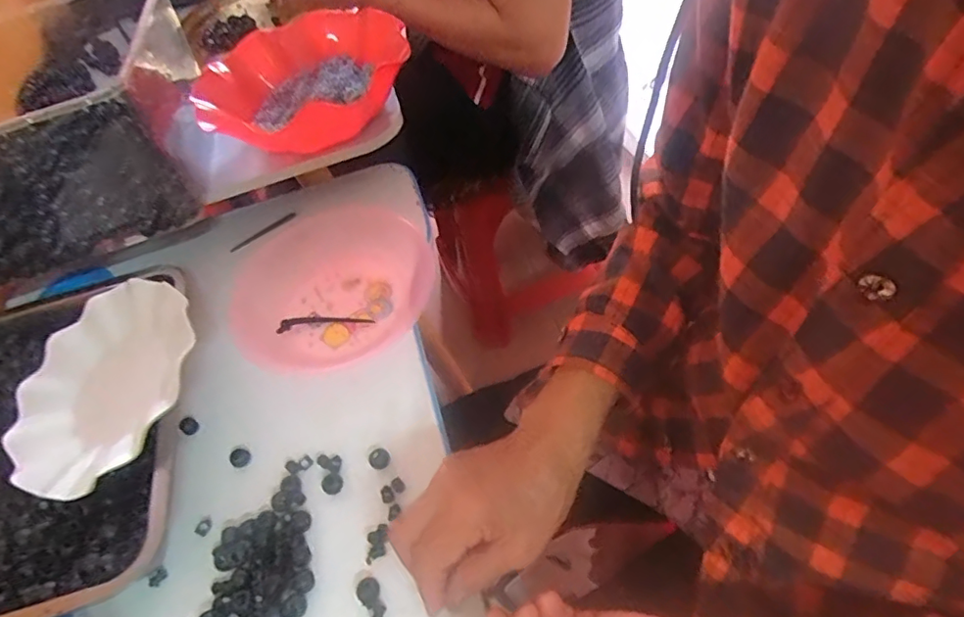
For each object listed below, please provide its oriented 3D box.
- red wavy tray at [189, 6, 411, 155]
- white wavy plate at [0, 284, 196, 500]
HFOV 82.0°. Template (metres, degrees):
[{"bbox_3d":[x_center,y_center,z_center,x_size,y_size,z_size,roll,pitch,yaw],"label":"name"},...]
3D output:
[{"bbox_3d":[-0.192,-0.242,0.615,0.225,0.080,0.227,-32,55,-13],"label":"red wavy tray"},{"bbox_3d":[-0.317,0.058,0.463,0.176,0.033,0.176,-6,68,16],"label":"white wavy plate"}]

